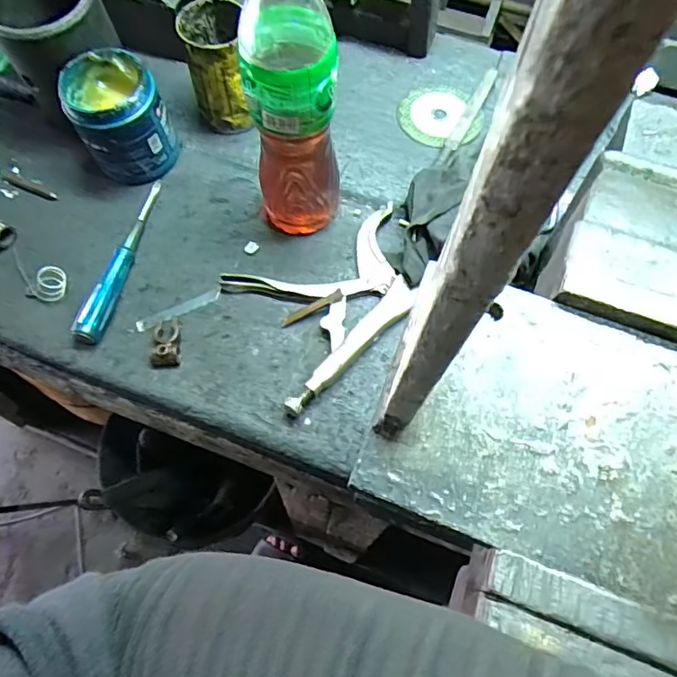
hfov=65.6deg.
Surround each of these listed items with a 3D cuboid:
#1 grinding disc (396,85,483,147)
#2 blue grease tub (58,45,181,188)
[{"bbox_3d":[0.121,-0.267,0.627,0.100,0.006,0.095,-2,64,4],"label":"grinding disc"},{"bbox_3d":[-0.226,-0.230,0.550,0.092,0.101,0.097,0,65,-1],"label":"blue grease tub"}]

